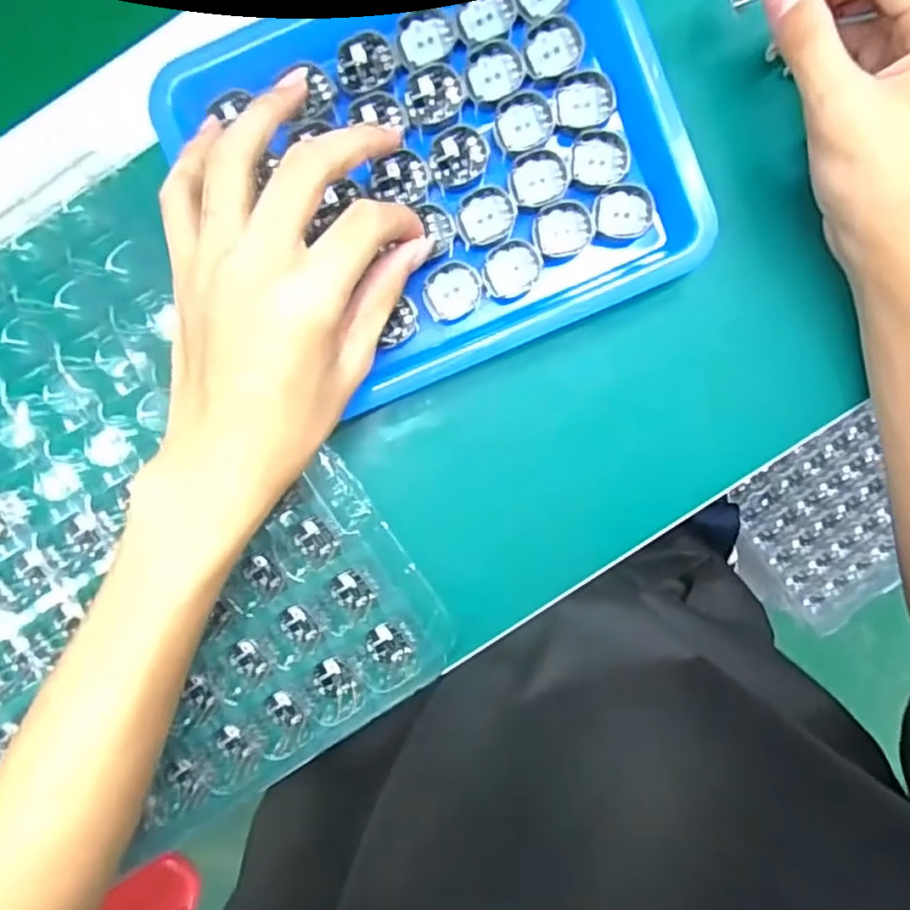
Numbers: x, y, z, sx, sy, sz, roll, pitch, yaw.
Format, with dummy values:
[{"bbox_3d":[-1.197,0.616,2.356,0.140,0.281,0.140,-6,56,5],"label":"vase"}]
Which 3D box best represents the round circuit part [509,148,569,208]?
[{"bbox_3d":[0.040,-0.132,0.307,0.027,0.004,0.026,1,98,5],"label":"round circuit part"}]

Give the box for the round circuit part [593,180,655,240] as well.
[{"bbox_3d":[0.081,-0.117,0.307,0.027,0.004,0.025,1,98,5],"label":"round circuit part"}]

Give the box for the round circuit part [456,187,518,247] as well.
[{"bbox_3d":[0.015,-0.114,0.308,0.028,0.004,0.025,-7,97,6],"label":"round circuit part"}]

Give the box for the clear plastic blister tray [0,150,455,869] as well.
[{"bbox_3d":[-0.227,0.077,0.312,0.362,0.021,0.293,-32,94,8],"label":"clear plastic blister tray"}]

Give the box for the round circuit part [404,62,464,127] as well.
[{"bbox_3d":[-0.010,-0.167,0.300,0.025,0.004,0.027,1,98,5],"label":"round circuit part"}]

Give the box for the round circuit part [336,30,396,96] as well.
[{"bbox_3d":[-0.041,-0.181,0.298,0.026,0.004,0.026,0,97,5],"label":"round circuit part"}]

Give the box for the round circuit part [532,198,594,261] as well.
[{"bbox_3d":[0.052,-0.108,0.311,0.028,0.005,0.025,-11,96,6],"label":"round circuit part"}]

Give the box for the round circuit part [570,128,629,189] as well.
[{"bbox_3d":[0.069,-0.141,0.306,0.027,0.004,0.026,1,98,5],"label":"round circuit part"}]

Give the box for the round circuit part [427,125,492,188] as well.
[{"bbox_3d":[0.002,-0.140,0.303,0.028,0.004,0.025,-14,96,6],"label":"round circuit part"}]

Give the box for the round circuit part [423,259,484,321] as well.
[{"bbox_3d":[-0.001,-0.080,0.313,0.027,0.006,0.026,-8,97,6],"label":"round circuit part"}]

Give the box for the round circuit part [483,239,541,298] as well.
[{"bbox_3d":[0.028,-0.090,0.312,0.028,0.008,0.025,-18,96,7],"label":"round circuit part"}]

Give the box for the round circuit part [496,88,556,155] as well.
[{"bbox_3d":[0.033,-0.157,0.304,0.027,0.004,0.026,1,98,5],"label":"round circuit part"}]

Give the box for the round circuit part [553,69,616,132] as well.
[{"bbox_3d":[0.060,-0.167,0.305,0.028,0.005,0.026,1,98,5],"label":"round circuit part"}]

